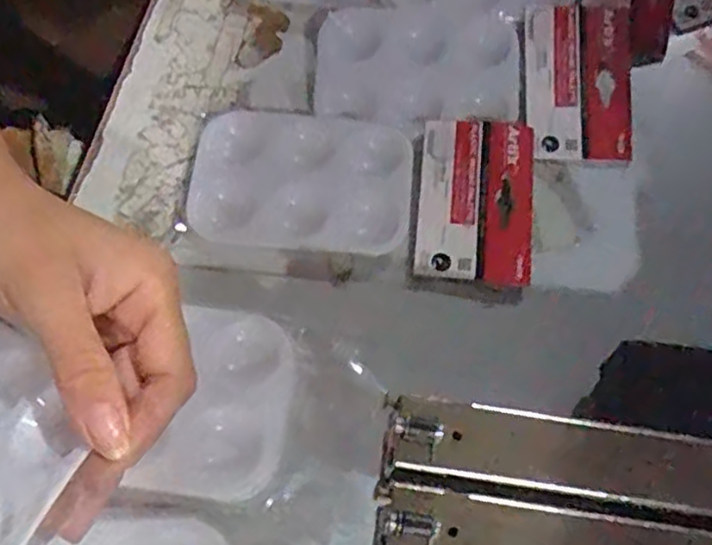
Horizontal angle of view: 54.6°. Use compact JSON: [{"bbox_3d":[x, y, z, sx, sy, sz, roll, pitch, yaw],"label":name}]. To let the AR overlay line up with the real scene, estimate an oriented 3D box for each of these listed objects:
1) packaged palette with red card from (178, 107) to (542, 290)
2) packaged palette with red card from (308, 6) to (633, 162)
[{"bbox_3d":[0.001,-0.047,0.394,0.195,0.018,0.102,5,64,0],"label":"packaged palette with red card"},{"bbox_3d":[0.074,-0.119,0.423,0.195,0.027,0.104,0,64,-2],"label":"packaged palette with red card"}]

